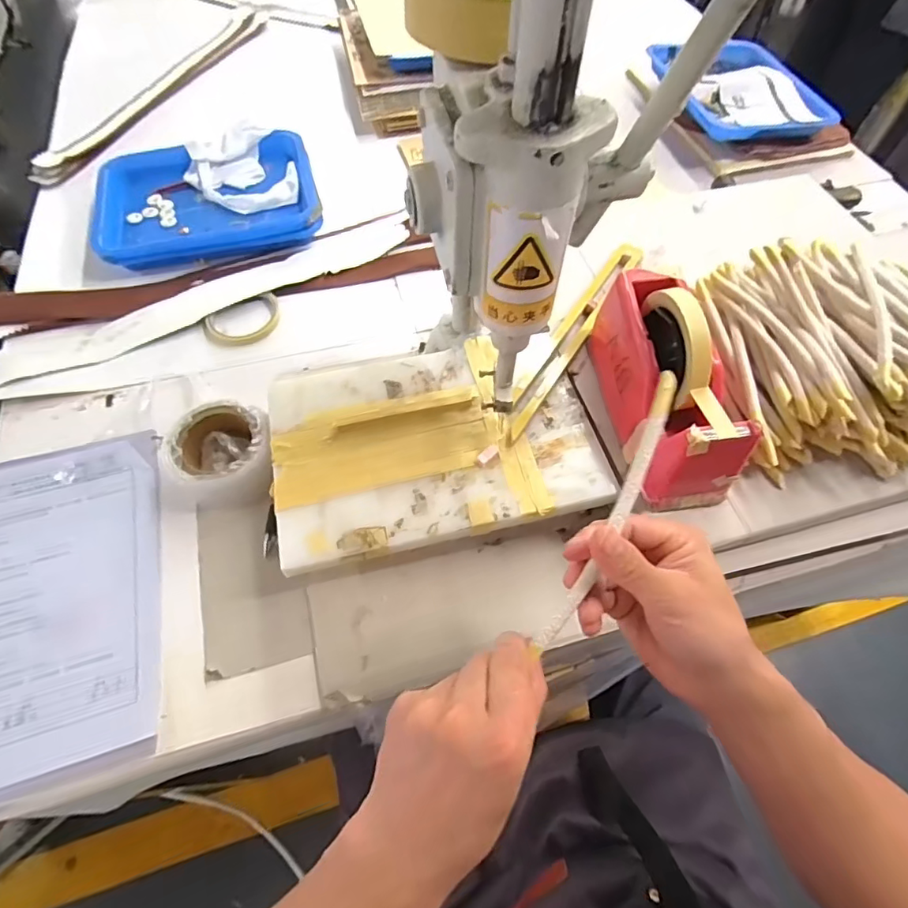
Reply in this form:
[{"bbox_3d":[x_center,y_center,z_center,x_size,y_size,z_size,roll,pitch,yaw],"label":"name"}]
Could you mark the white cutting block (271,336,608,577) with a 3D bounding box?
[{"bbox_3d":[-0.020,-0.018,0.498,0.293,0.020,0.202,-12,60,-5],"label":"white cutting block"}]

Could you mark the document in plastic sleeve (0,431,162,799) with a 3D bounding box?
[{"bbox_3d":[-0.377,0.129,0.473,0.212,0.011,0.307,-12,59,-11],"label":"document in plastic sleeve"}]

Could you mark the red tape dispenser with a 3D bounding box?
[{"bbox_3d":[0.189,-0.069,0.456,0.082,0.117,0.200,-4,60,-4],"label":"red tape dispenser"}]

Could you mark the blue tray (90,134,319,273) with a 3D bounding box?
[{"bbox_3d":[-0.337,-0.352,0.726,0.288,0.049,0.208,-15,61,-10],"label":"blue tray"}]

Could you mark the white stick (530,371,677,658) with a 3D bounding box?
[{"bbox_3d":[0.093,0.033,0.307,0.016,0.007,0.176,26,85,16],"label":"white stick"}]

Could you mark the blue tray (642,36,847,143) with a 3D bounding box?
[{"bbox_3d":[0.455,-0.597,0.860,0.211,0.044,0.288,-11,61,-8],"label":"blue tray"}]

